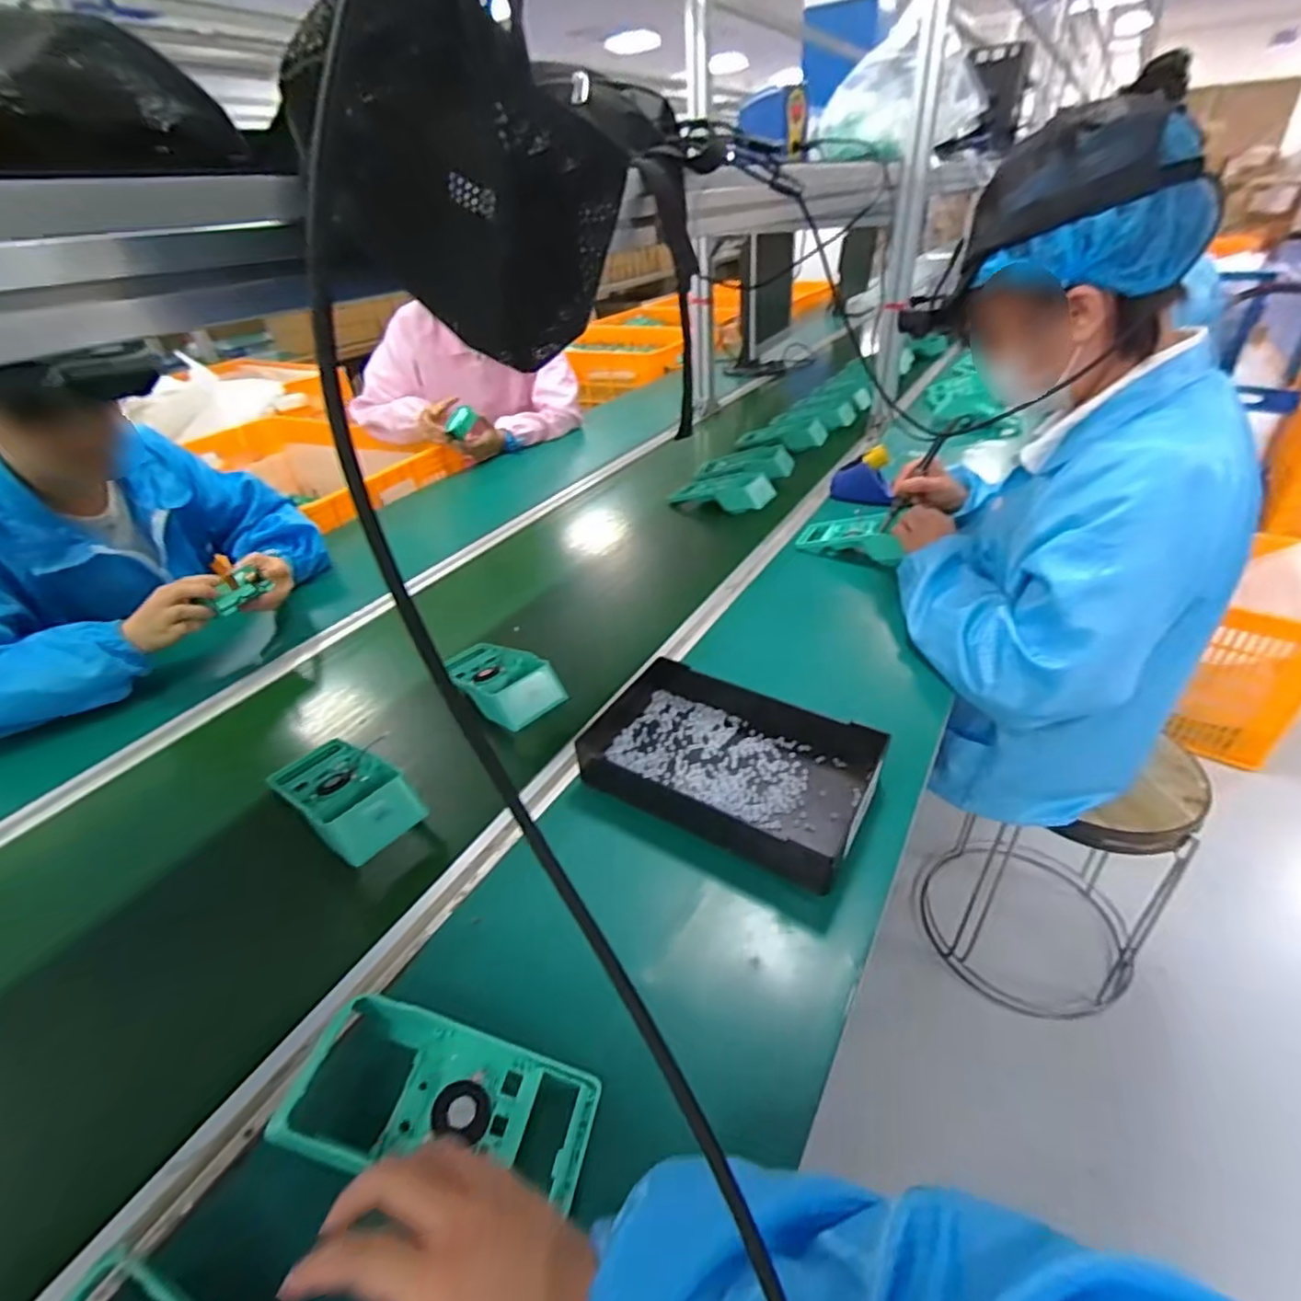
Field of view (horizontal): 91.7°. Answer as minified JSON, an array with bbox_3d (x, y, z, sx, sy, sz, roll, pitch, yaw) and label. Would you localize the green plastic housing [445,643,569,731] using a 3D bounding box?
[{"bbox_3d":[-0.178,0.027,0.741,0.087,0.042,0.176,-32,44,-31],"label":"green plastic housing"}]

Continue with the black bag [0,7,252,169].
[{"bbox_3d":[-0.353,-0.321,0.365,0.179,0.072,0.076,-26,41,-25],"label":"black bag"}]

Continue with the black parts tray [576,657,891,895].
[{"bbox_3d":[0.076,0.103,0.624,0.271,0.048,0.177,18,43,29],"label":"black parts tray"}]

